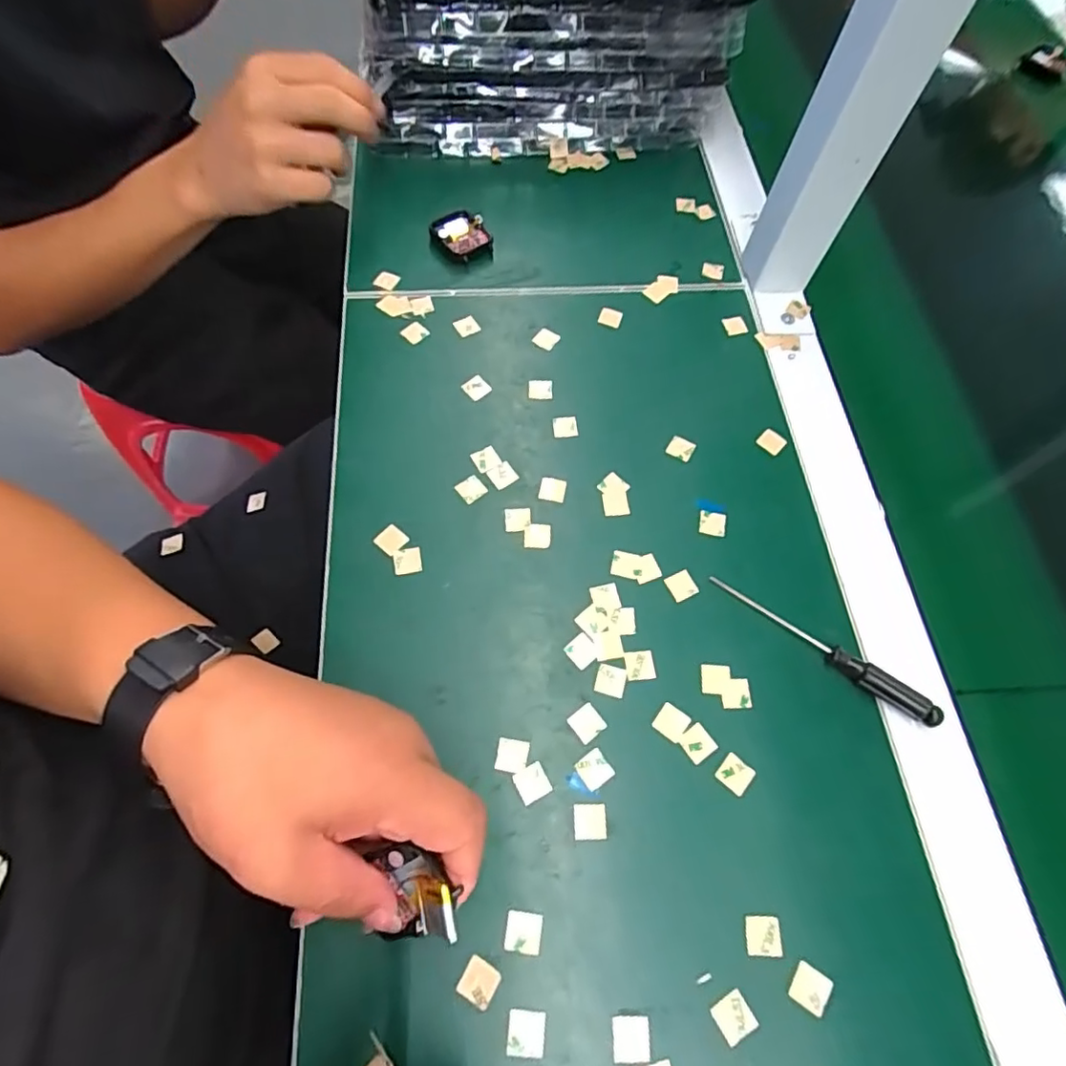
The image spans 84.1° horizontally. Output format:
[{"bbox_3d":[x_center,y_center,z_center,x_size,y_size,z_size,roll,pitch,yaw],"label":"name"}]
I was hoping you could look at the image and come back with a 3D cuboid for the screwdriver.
[{"bbox_3d":[0.158,0.062,0.325,0.130,0.012,0.013,35,68,13],"label":"screwdriver"}]

